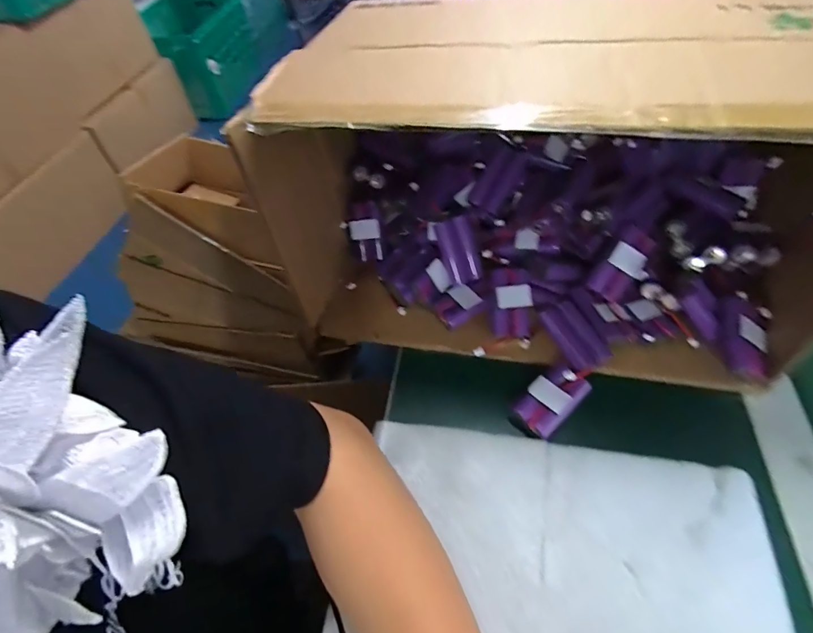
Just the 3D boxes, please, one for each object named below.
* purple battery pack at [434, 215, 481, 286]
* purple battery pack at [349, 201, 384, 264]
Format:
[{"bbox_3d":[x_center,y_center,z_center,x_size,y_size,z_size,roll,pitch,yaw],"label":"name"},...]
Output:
[{"bbox_3d":[0.052,-0.065,0.422,0.029,0.064,0.017,-20,14,-12],"label":"purple battery pack"},{"bbox_3d":[-0.045,-0.092,0.468,0.033,0.066,0.013,-3,25,2],"label":"purple battery pack"}]

